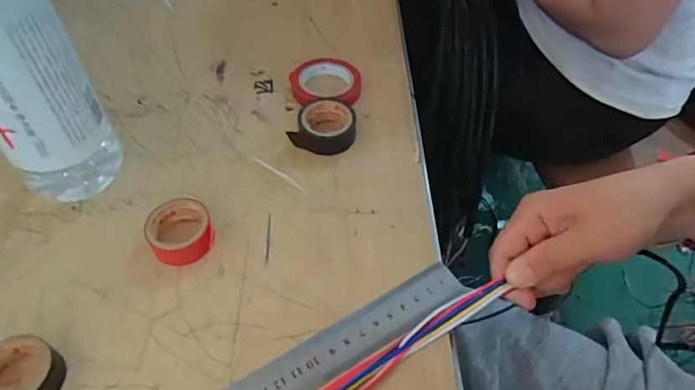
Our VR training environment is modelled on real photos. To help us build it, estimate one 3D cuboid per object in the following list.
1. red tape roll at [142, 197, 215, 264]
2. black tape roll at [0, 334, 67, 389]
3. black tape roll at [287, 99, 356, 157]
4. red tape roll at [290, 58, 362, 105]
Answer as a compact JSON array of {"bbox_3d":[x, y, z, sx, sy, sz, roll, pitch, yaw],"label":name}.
[{"bbox_3d":[-0.103,0.022,0.309,0.037,0.018,0.040,1,51,-2],"label":"red tape roll"},{"bbox_3d":[-0.167,0.091,0.254,0.039,0.016,0.037,1,51,-2],"label":"black tape roll"},{"bbox_3d":[-0.016,-0.050,0.367,0.043,0.020,0.041,1,51,-2],"label":"black tape roll"},{"bbox_3d":[-0.017,-0.091,0.405,0.057,0.019,0.055,1,51,-2],"label":"red tape roll"}]

